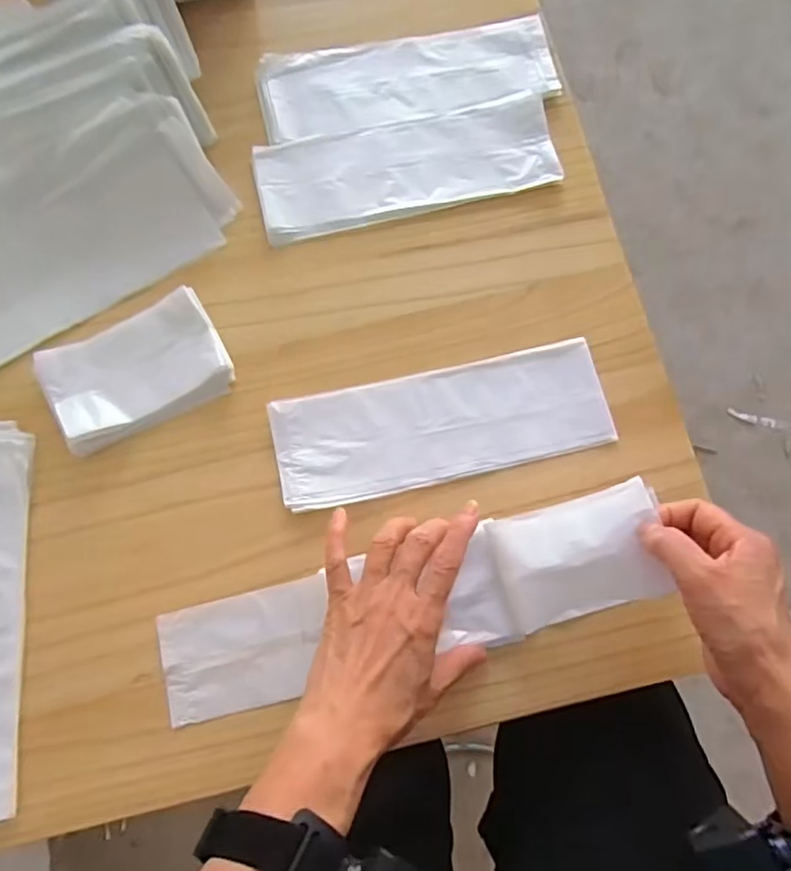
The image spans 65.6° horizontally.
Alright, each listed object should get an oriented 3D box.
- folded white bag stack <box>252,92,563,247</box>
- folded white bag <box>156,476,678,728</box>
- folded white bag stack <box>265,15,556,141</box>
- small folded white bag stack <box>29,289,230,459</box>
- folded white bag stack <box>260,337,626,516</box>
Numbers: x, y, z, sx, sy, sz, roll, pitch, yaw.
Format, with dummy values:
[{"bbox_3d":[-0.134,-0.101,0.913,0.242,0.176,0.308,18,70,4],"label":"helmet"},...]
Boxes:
[{"bbox_3d":[0.009,-0.226,0.512,0.245,0.011,0.091,-13,78,-5],"label":"folded white bag stack"},{"bbox_3d":[0.005,0.114,0.408,0.333,0.047,0.082,-14,78,2],"label":"folded white bag"},{"bbox_3d":[0.011,-0.313,0.531,0.252,0.011,0.087,-9,78,-4],"label":"folded white bag stack"},{"bbox_3d":[-0.193,-0.048,0.459,0.127,0.016,0.080,-28,80,-8],"label":"small folded white bag stack"},{"bbox_3d":[0.035,-0.009,0.464,0.247,0.010,0.085,-12,78,-4],"label":"folded white bag stack"}]

